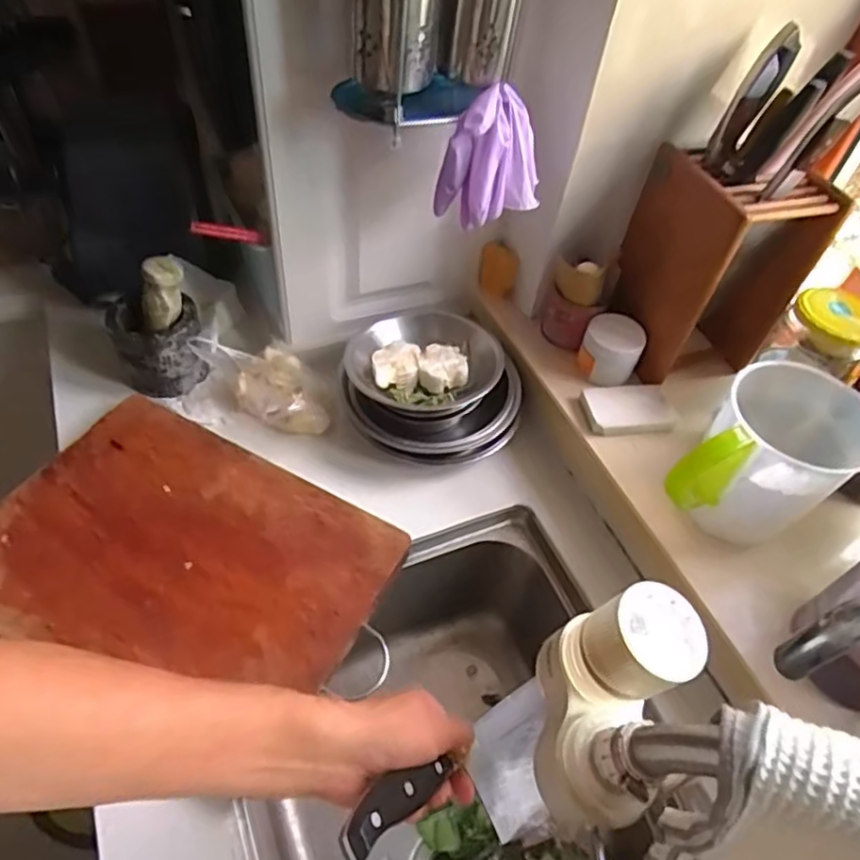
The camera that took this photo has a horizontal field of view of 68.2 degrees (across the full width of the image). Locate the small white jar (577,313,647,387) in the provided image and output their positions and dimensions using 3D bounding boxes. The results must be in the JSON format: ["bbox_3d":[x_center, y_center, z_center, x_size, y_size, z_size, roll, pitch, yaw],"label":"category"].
[{"bbox_3d":[0.213,-0.096,0.744,0.068,0.051,0.064,3,51,-4],"label":"small white jar"}]

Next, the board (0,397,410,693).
[{"bbox_3d":[-0.247,0.126,0.635,0.377,0.022,0.265,25,53,14],"label":"board"}]

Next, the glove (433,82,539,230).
[{"bbox_3d":[0.056,-0.254,0.594,0.096,0.113,0.044,-2,51,-7],"label":"glove"}]

